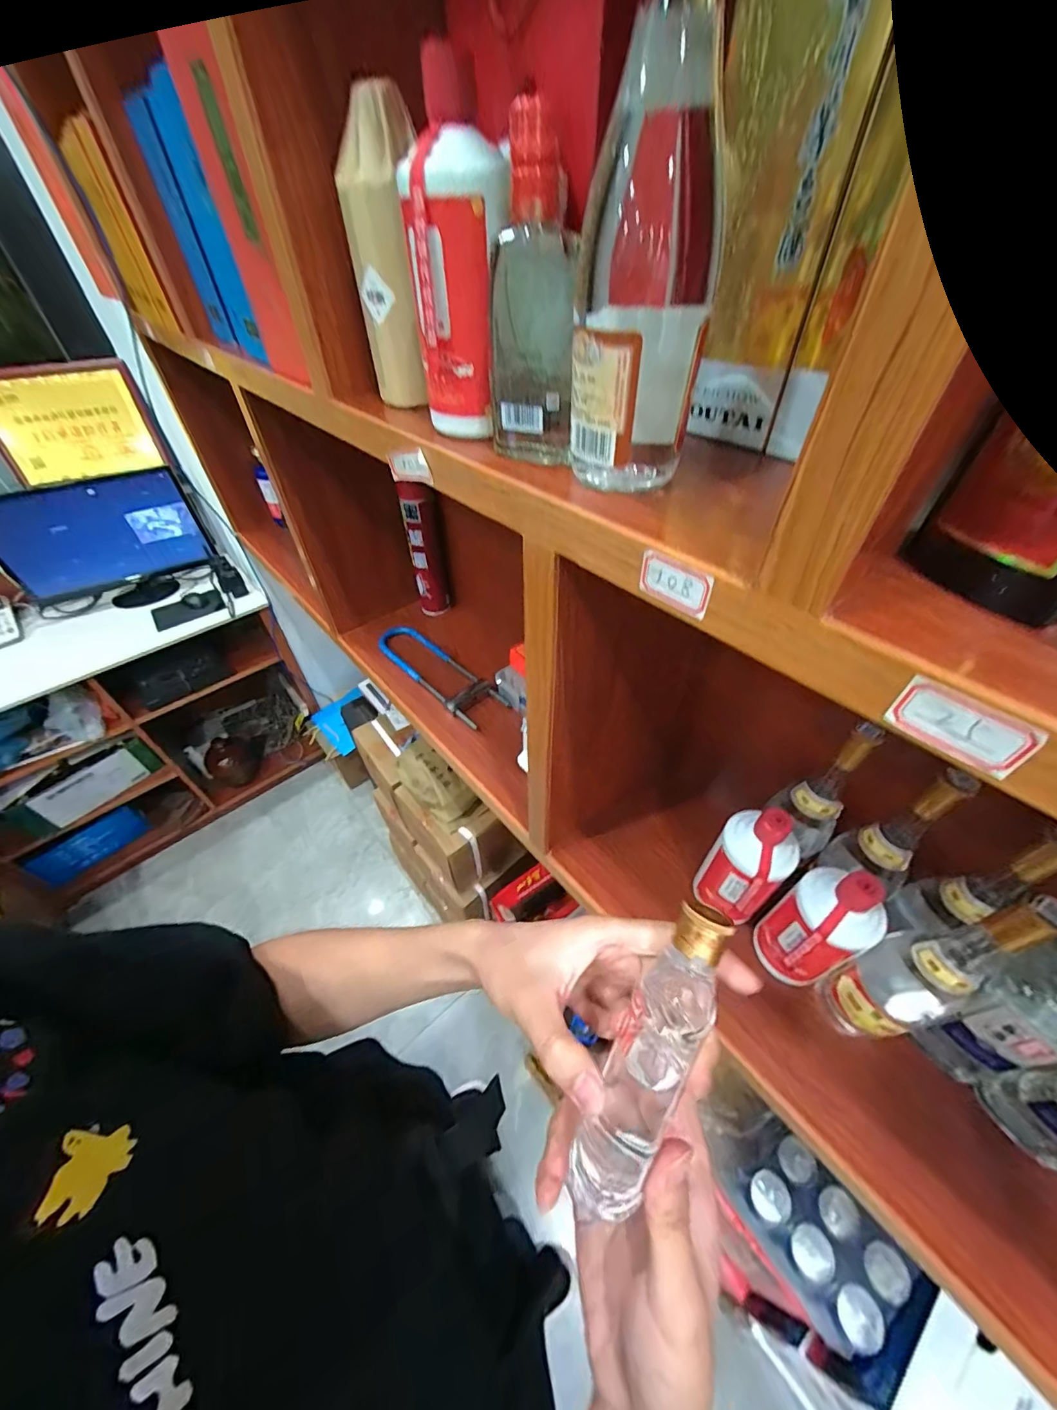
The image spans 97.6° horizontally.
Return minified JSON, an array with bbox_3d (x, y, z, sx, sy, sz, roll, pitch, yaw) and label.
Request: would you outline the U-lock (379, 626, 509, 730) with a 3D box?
[{"bbox_3d":[-0.176,-0.065,0.893,0.324,0.033,0.095,35,56,30],"label":"U-lock"}]

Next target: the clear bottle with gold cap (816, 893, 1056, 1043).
[{"bbox_3d":[0.353,0.241,0.412,0.058,0.269,0.065,-12,47,-11],"label":"clear bottle with gold cap"}]

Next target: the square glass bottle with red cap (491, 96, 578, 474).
[{"bbox_3d":[0.001,-0.239,0.285,0.053,0.154,0.048,-1,46,0],"label":"square glass bottle with red cap"}]

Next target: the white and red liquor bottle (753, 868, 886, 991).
[{"bbox_3d":[0.294,0.230,0.476,0.063,0.184,0.075,-20,49,-17],"label":"white and red liquor bottle"}]

